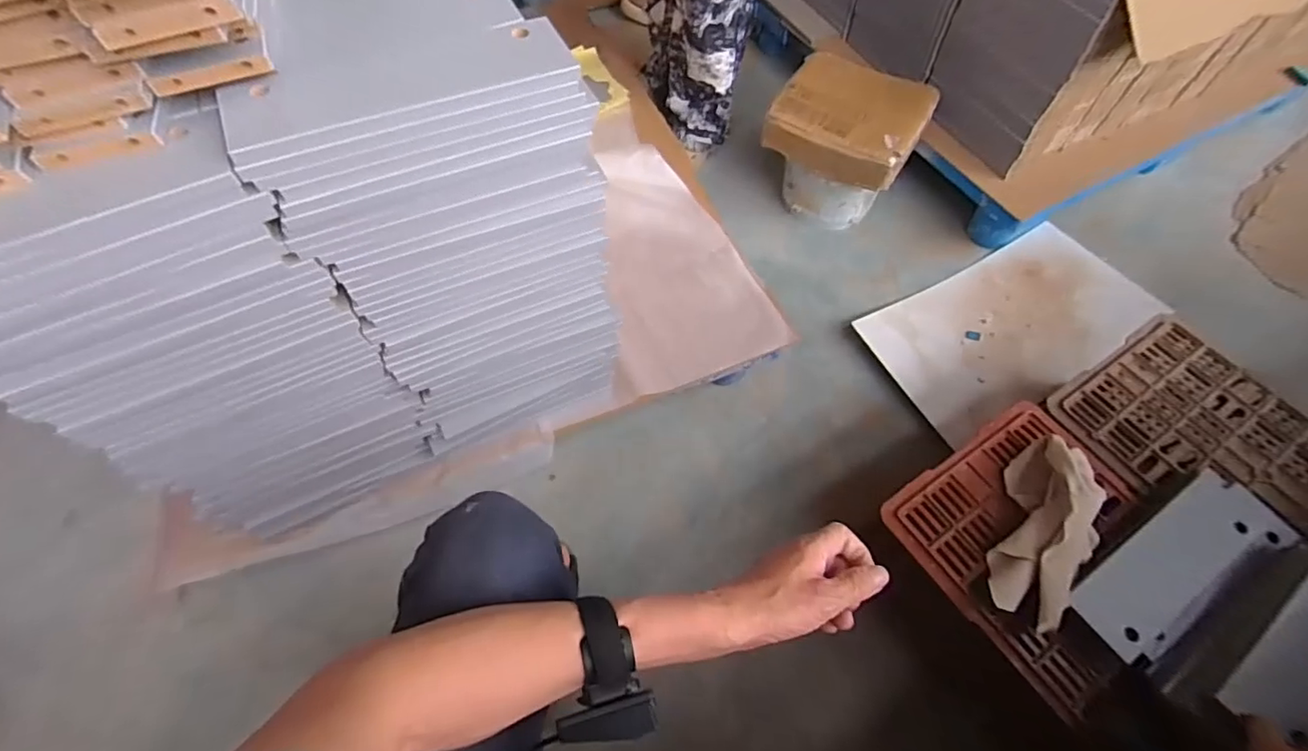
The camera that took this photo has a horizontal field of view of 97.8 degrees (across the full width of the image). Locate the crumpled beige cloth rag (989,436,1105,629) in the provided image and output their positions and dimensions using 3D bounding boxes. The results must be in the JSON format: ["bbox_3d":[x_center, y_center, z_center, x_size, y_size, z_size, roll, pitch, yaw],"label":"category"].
[{"bbox_3d":[0.487,0.184,0.690,0.100,0.081,0.240,23,63,15],"label":"crumpled beige cloth rag"}]

